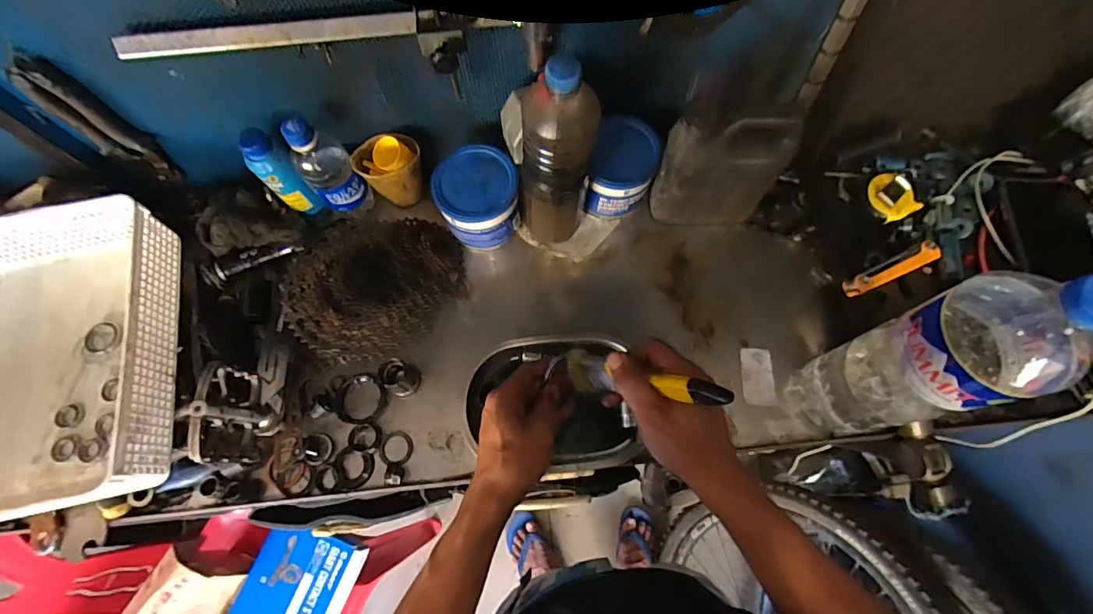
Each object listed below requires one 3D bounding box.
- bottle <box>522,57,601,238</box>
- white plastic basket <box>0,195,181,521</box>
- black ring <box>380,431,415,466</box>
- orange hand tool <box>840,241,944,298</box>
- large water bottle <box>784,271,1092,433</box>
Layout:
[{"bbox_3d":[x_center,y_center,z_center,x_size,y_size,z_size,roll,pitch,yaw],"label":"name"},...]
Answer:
[{"bbox_3d":[0.010,-0.162,0.530,0.087,0.275,0.082,0,70,3],"label":"bottle"},{"bbox_3d":[-0.558,0.055,0.532,0.253,0.089,0.336,-12,70,-2],"label":"white plastic basket"},{"bbox_3d":[-0.176,0.167,0.558,0.039,0.008,0.040,-1,70,2],"label":"black ring"},{"bbox_3d":[0.391,-0.042,0.537,0.108,0.024,0.022,-24,71,-6],"label":"orange hand tool"},{"bbox_3d":[0.327,0.054,0.417,0.084,0.312,0.091,-19,70,-4],"label":"large water bottle"}]

